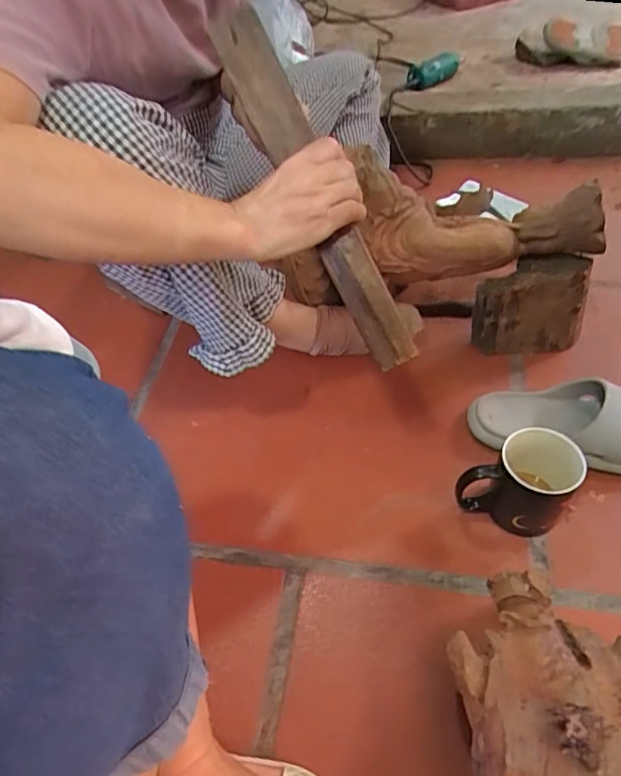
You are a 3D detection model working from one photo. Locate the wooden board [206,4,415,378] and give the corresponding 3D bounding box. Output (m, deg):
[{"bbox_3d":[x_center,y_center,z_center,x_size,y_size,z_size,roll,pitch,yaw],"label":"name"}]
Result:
[{"bbox_3d":[0.001,-0.182,0.518,0.041,0.070,0.352,-27,91,-20],"label":"wooden board"}]

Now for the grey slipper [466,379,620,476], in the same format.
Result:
[{"bbox_3d":[0.320,0.040,0.648,0.249,0.065,0.100,5,48,9],"label":"grey slipper"}]

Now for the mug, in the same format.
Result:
[{"bbox_3d":[0.225,0.098,0.594,0.105,0.099,0.078,24,53,24],"label":"mug"}]

